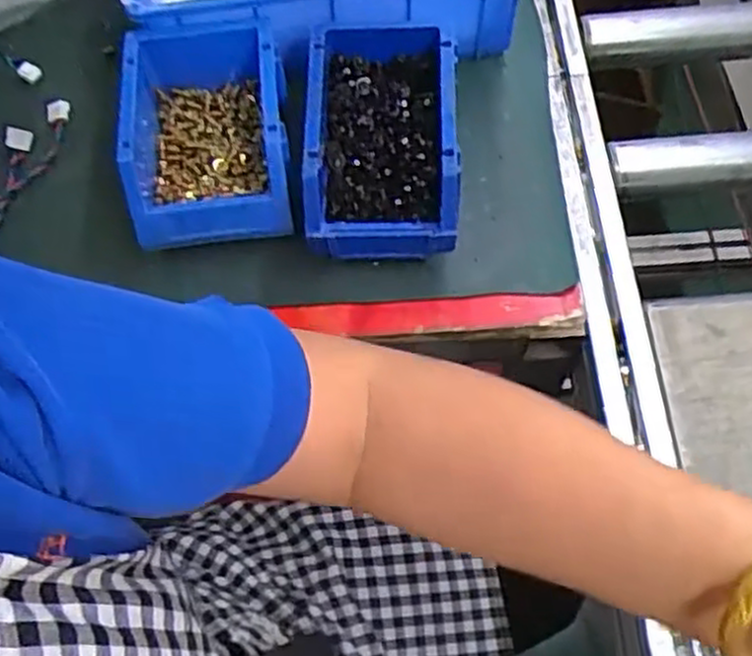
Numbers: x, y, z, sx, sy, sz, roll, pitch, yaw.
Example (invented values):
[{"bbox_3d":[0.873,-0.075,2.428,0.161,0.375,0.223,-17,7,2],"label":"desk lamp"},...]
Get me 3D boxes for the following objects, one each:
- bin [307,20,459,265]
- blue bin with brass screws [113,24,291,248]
[{"bbox_3d":[0.005,-0.128,0.539,0.100,0.075,0.153,0,62,4],"label":"bin"},{"bbox_3d":[-0.118,-0.134,0.537,0.106,0.061,0.146,-8,62,-1],"label":"blue bin with brass screws"}]

